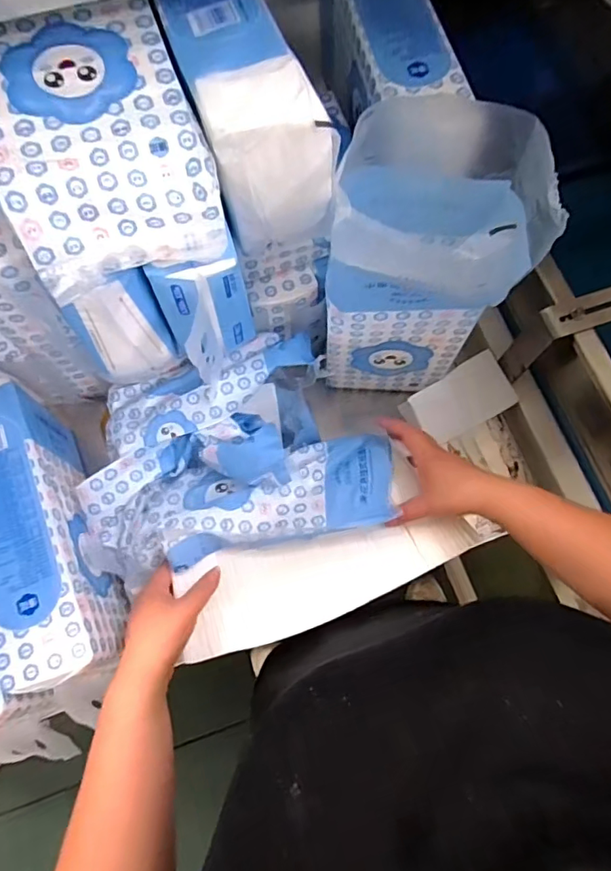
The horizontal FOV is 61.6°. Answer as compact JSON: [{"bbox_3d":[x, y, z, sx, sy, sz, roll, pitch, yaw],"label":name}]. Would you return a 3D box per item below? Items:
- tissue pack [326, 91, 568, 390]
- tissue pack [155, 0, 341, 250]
[{"bbox_3d":[0.118,-0.175,0.588,0.184,0.363,0.165,4,72,0],"label":"tissue pack"},{"bbox_3d":[-0.053,-0.284,0.470,0.100,0.140,0.184,-25,74,-9],"label":"tissue pack"}]

